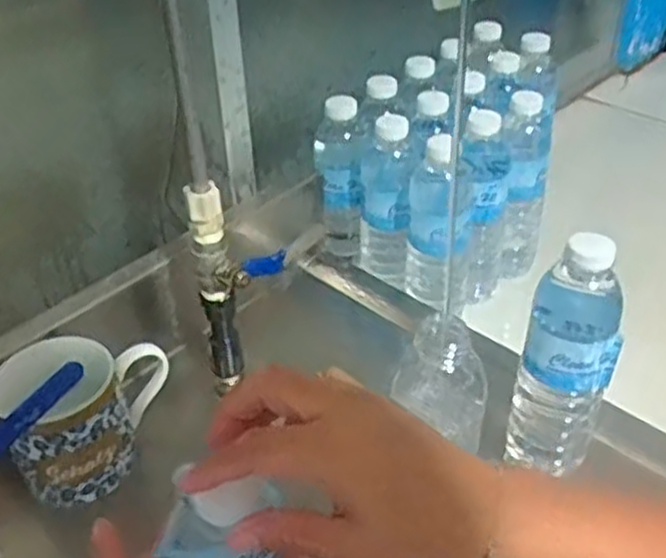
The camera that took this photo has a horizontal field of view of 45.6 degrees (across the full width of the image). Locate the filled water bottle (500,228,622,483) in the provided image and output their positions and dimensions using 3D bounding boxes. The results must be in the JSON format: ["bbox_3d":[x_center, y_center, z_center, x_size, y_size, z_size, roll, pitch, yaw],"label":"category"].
[{"bbox_3d":[0.171,0.050,0.572,0.061,0.190,0.070,13,41,19],"label":"filled water bottle"}]

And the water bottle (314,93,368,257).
[{"bbox_3d":[0.008,-0.104,0.812,0.049,0.157,0.070,-4,38,-1],"label":"water bottle"}]

